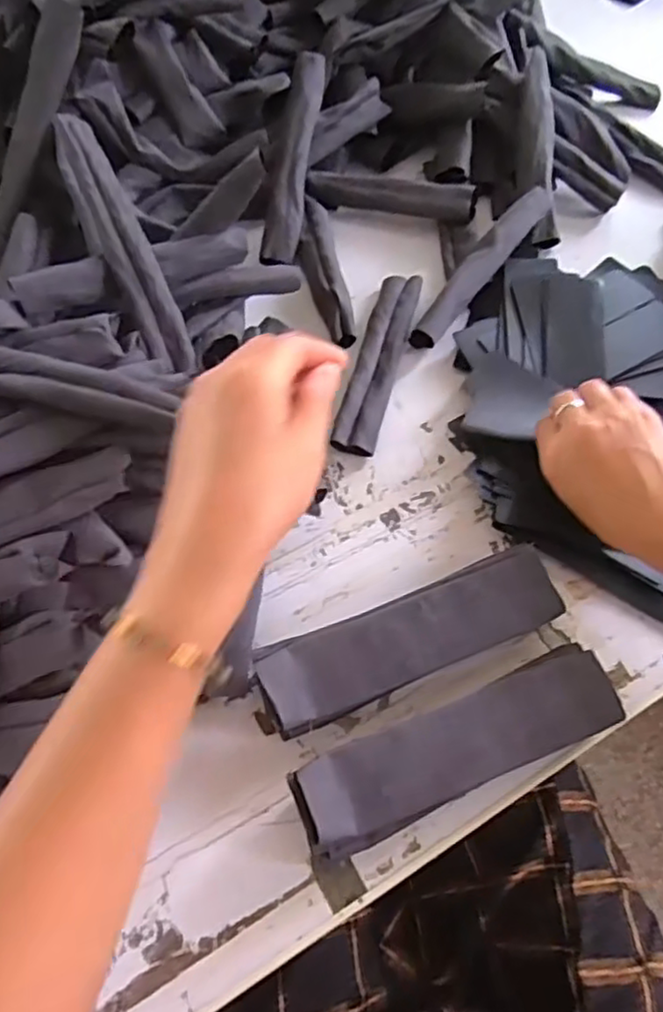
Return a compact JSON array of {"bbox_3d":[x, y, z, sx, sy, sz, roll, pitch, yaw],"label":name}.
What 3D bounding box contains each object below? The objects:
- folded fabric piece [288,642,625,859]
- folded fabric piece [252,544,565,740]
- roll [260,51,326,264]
[{"bbox_3d":[0.072,0.139,0.379,0.187,0.041,0.048,-21,62,-10],"label":"folded fabric piece"},{"bbox_3d":[0.048,0.083,0.407,0.183,0.045,0.050,-19,61,-8],"label":"folded fabric piece"},{"bbox_3d":[-0.035,-0.317,0.608,0.031,0.023,0.187,10,92,8],"label":"roll"}]

